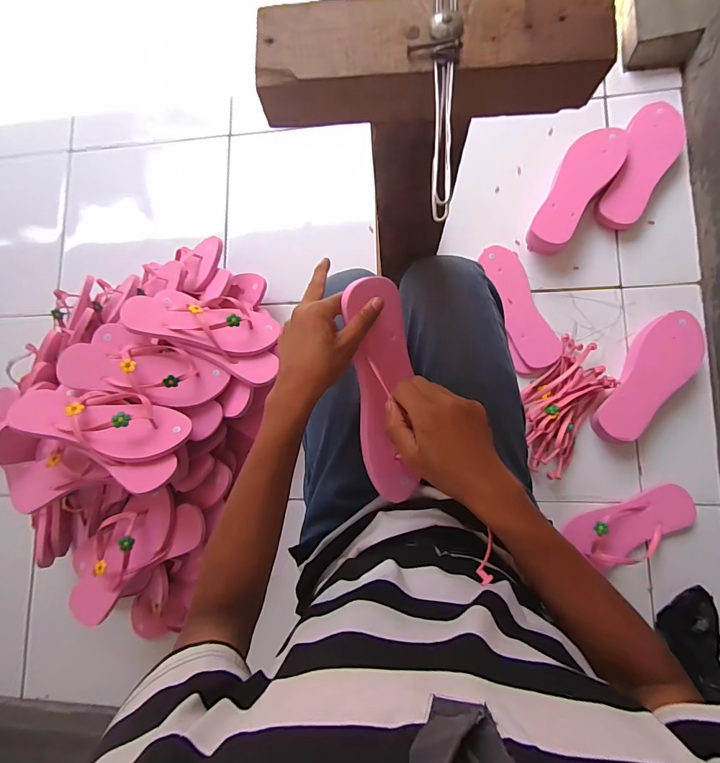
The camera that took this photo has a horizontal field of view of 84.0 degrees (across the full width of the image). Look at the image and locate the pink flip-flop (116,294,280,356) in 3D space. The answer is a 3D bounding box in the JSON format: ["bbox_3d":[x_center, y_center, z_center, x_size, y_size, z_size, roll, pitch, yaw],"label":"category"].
[{"bbox_3d":[-0.275,-0.104,0.680,0.230,0.066,0.105,7,84,-18],"label":"pink flip-flop"}]

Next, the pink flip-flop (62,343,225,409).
[{"bbox_3d":[-0.348,-0.015,0.647,0.253,0.058,0.094,8,85,-14],"label":"pink flip-flop"}]

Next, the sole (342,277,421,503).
[{"bbox_3d":[0.032,0.015,0.440,0.073,0.021,0.249,-15,103,-29],"label":"sole"}]

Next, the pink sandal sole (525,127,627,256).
[{"bbox_3d":[0.410,-0.365,0.764,0.094,0.065,0.247,31,89,10],"label":"pink sandal sole"}]

